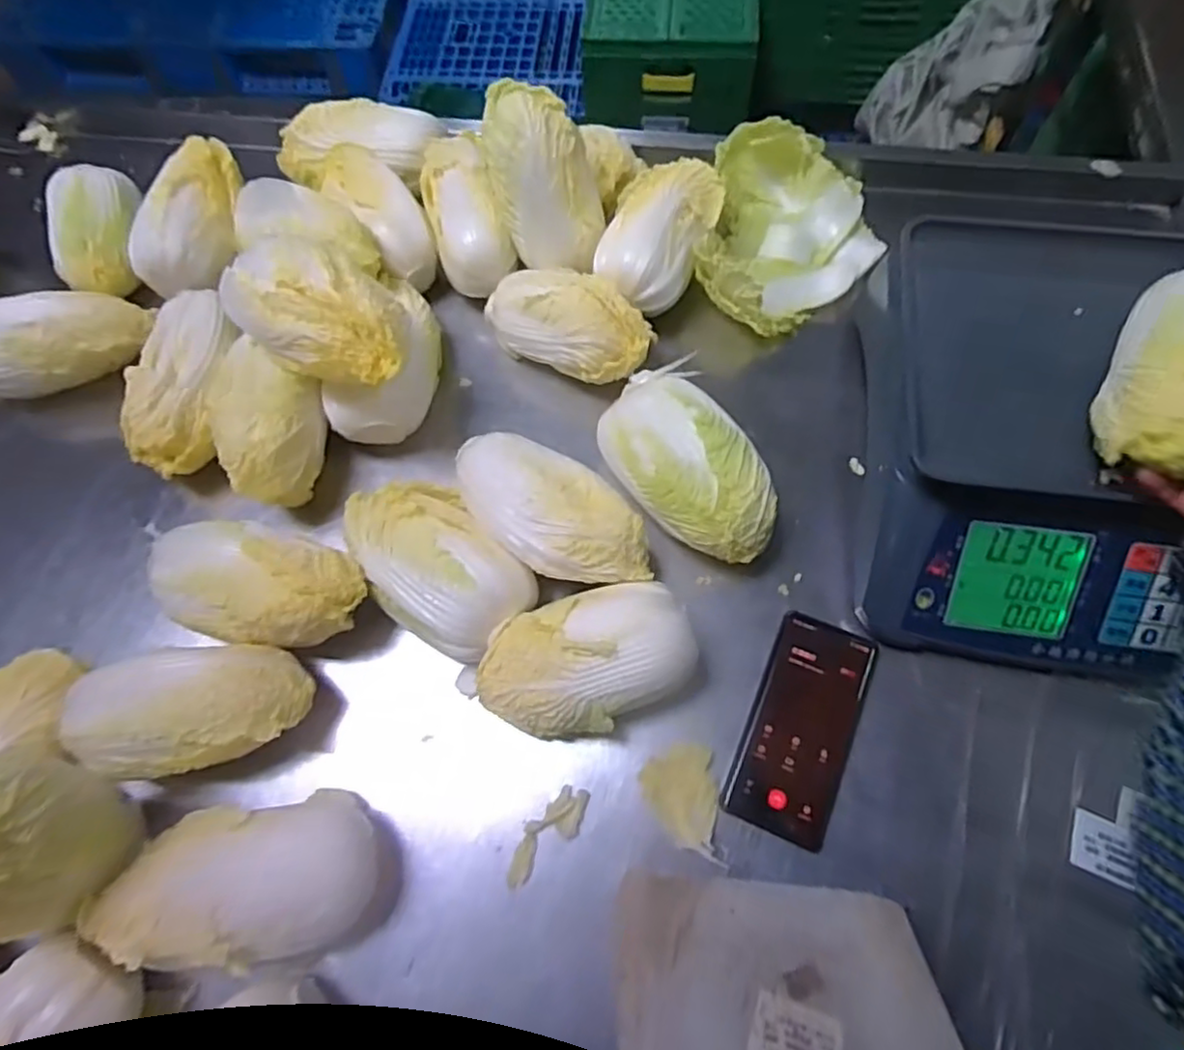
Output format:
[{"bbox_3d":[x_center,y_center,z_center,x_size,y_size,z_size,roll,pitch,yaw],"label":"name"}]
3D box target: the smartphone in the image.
[{"bbox_3d":[0.165,0.155,0.516,0.080,0.014,0.164,22,69,10],"label":"smartphone"}]

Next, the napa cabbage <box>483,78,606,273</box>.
[{"bbox_3d":[-0.049,-0.331,0.638,0.097,0.174,0.093,-20,38,6],"label":"napa cabbage"}]

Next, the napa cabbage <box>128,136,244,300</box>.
[{"bbox_3d":[-0.416,-0.313,0.686,0.099,0.078,0.170,-9,67,-2],"label":"napa cabbage"}]

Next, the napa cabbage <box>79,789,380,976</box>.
[{"bbox_3d":[-0.244,0.249,0.454,0.177,0.074,0.101,-12,67,-3],"label":"napa cabbage"}]

